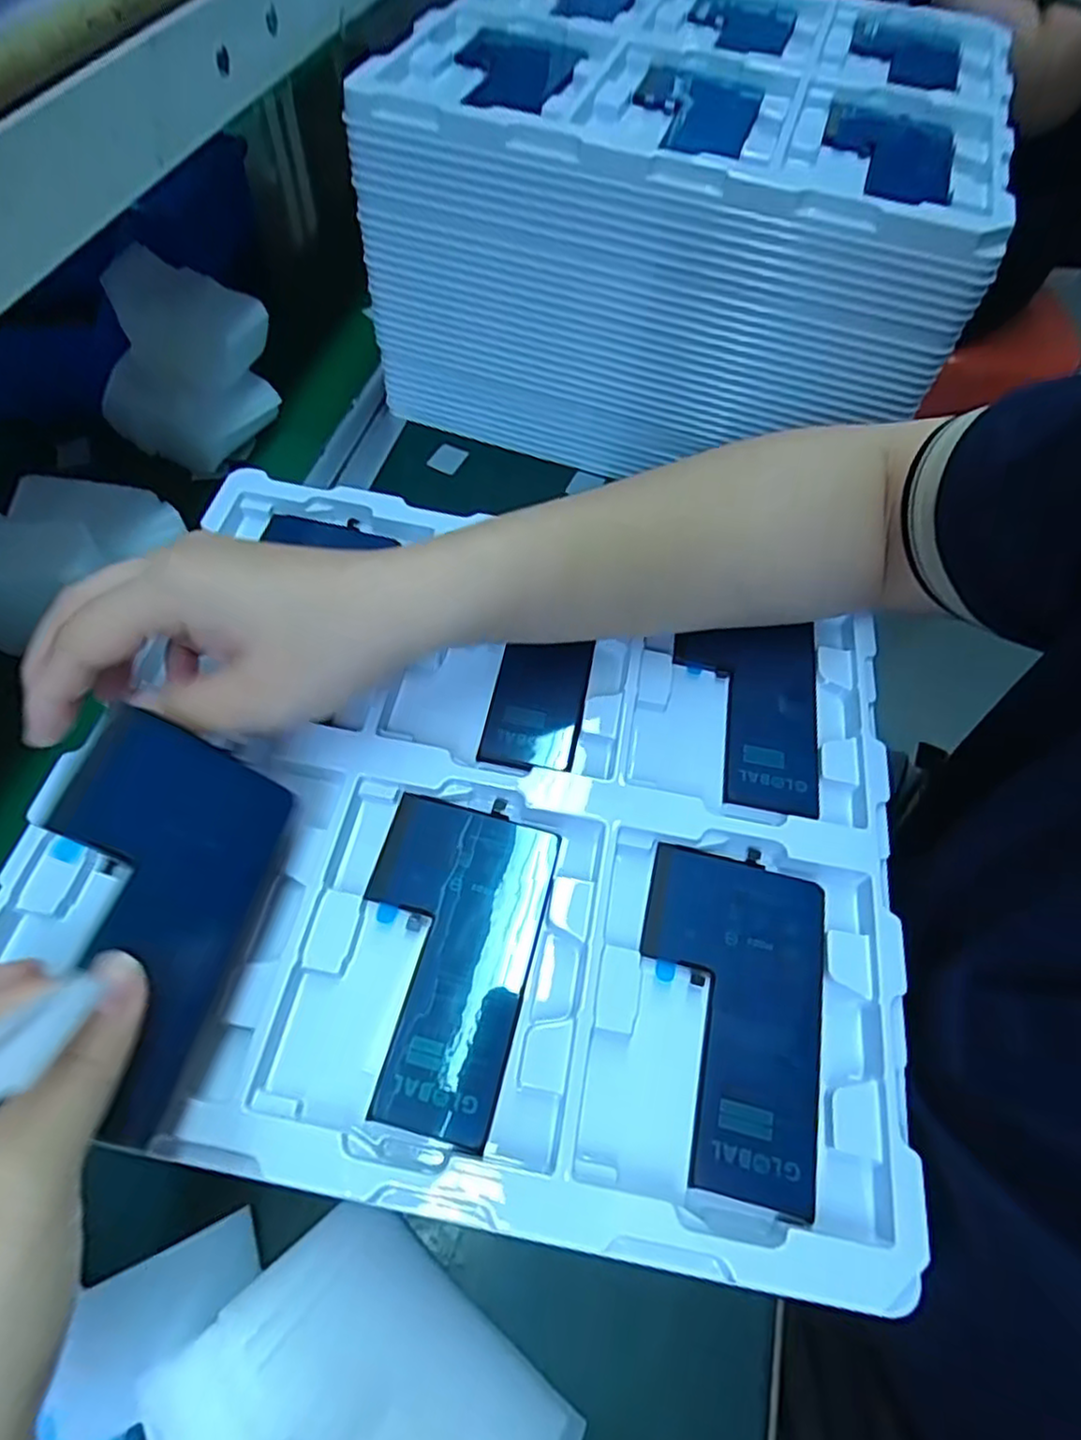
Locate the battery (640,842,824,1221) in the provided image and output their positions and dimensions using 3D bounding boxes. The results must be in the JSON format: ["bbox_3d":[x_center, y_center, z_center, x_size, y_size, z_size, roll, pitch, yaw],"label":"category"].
[{"bbox_3d":[0.066,0.100,0.244,0.063,0.004,0.109,11,61,5],"label":"battery"}]

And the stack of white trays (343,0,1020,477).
[{"bbox_3d":[0.093,-0.333,0.462,0.319,0.167,0.294,17,60,7],"label":"stack of white trays"}]

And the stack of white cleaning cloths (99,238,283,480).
[{"bbox_3d":[-0.218,-0.217,0.429,0.083,0.090,0.083,33,63,16],"label":"stack of white cleaning cloths"}]

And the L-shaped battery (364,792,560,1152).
[{"bbox_3d":[-0.036,0.081,0.248,0.064,0.004,0.109,13,60,5],"label":"L-shaped battery"}]

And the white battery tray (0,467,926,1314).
[{"bbox_3d":[-0.021,0.029,0.278,0.312,0.025,0.269,10,61,4],"label":"white battery tray"}]

